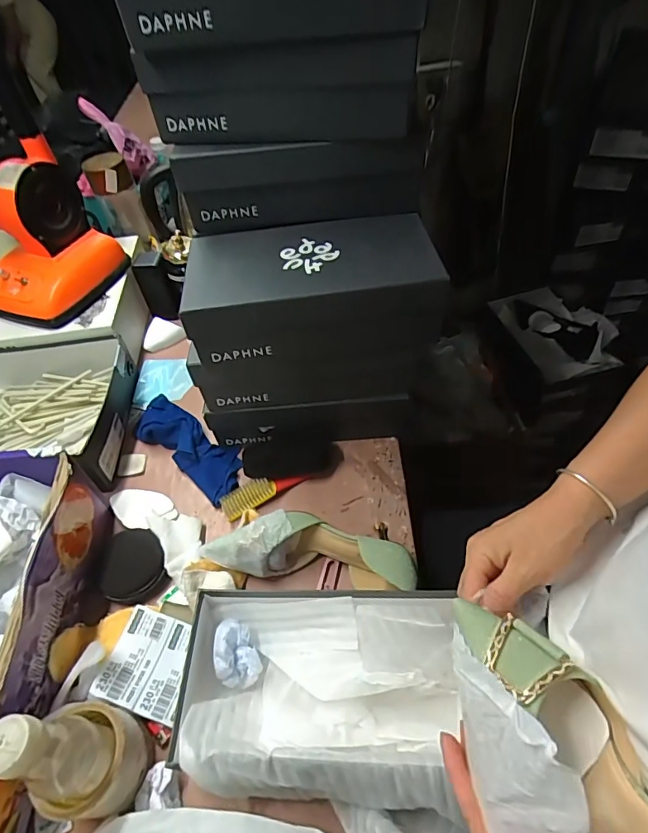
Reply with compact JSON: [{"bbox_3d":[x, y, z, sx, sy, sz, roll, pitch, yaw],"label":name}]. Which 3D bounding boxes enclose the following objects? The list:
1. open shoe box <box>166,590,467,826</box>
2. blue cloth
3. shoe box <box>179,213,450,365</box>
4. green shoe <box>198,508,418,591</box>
[{"bbox_3d":[-0.002,0.276,0.465,0.292,0.087,0.180,-1,51,4],"label":"open shoe box"},{"bbox_3d":[-0.219,0.038,0.740,0.237,0.032,0.084,32,60,27],"label":"blue cloth"},{"bbox_3d":[-0.015,-0.165,0.590,0.292,0.091,0.158,-7,51,-1],"label":"shoe box"},{"bbox_3d":[-0.017,0.168,0.586,0.253,0.073,0.068,5,52,9],"label":"green shoe"}]

